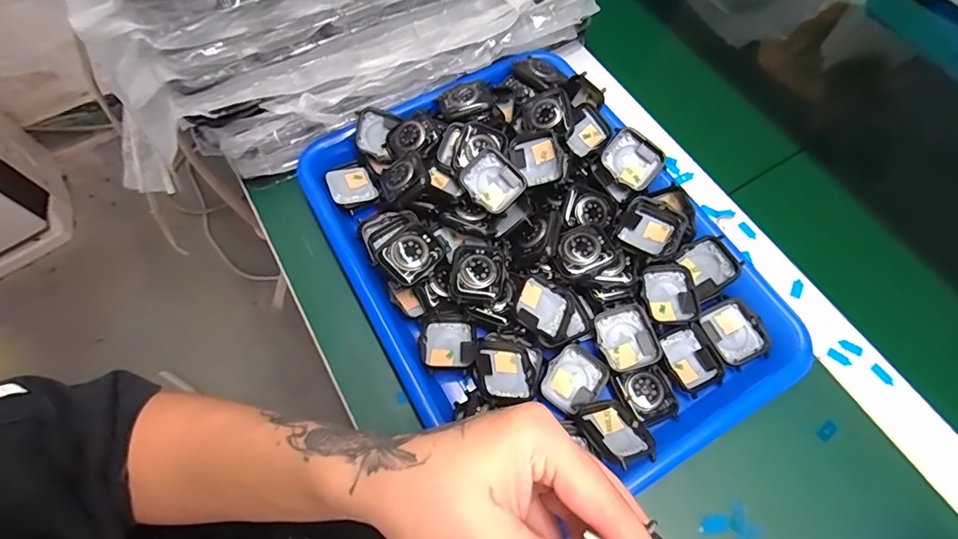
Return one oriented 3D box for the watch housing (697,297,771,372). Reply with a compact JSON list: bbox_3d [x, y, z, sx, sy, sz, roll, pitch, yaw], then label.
[{"bbox_3d":[0.177,0.044,0.328,0.036,0.011,0.043,-24,68,-11],"label":"watch housing"}]

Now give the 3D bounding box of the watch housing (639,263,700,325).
[{"bbox_3d":[0.133,0.018,0.333,0.039,0.009,0.043,-9,66,-4],"label":"watch housing"}]

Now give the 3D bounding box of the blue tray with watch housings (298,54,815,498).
[{"bbox_3d":[0.038,-0.013,0.343,0.245,0.047,0.325,-28,69,-12],"label":"blue tray with watch housings"}]

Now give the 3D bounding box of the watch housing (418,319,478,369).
[{"bbox_3d":[-0.021,0.051,0.324,0.038,0.014,0.036,-8,66,-4],"label":"watch housing"}]

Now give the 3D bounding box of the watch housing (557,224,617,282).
[{"bbox_3d":[0.072,-0.013,0.326,0.037,0.014,0.034,-22,67,-10],"label":"watch housing"}]

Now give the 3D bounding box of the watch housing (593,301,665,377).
[{"bbox_3d":[0.100,0.047,0.321,0.037,0.009,0.044,-17,67,-8],"label":"watch housing"}]

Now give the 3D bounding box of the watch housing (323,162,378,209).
[{"bbox_3d":[-0.102,-0.067,0.373,0.035,0.009,0.041,-18,56,-28],"label":"watch housing"}]

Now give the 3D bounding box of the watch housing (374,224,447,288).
[{"bbox_3d":[-0.046,-0.011,0.325,0.041,0.011,0.034,-38,71,-16],"label":"watch housing"}]

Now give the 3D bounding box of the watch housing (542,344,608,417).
[{"bbox_3d":[0.064,0.075,0.315,0.035,0.013,0.041,31,69,13],"label":"watch housing"}]

